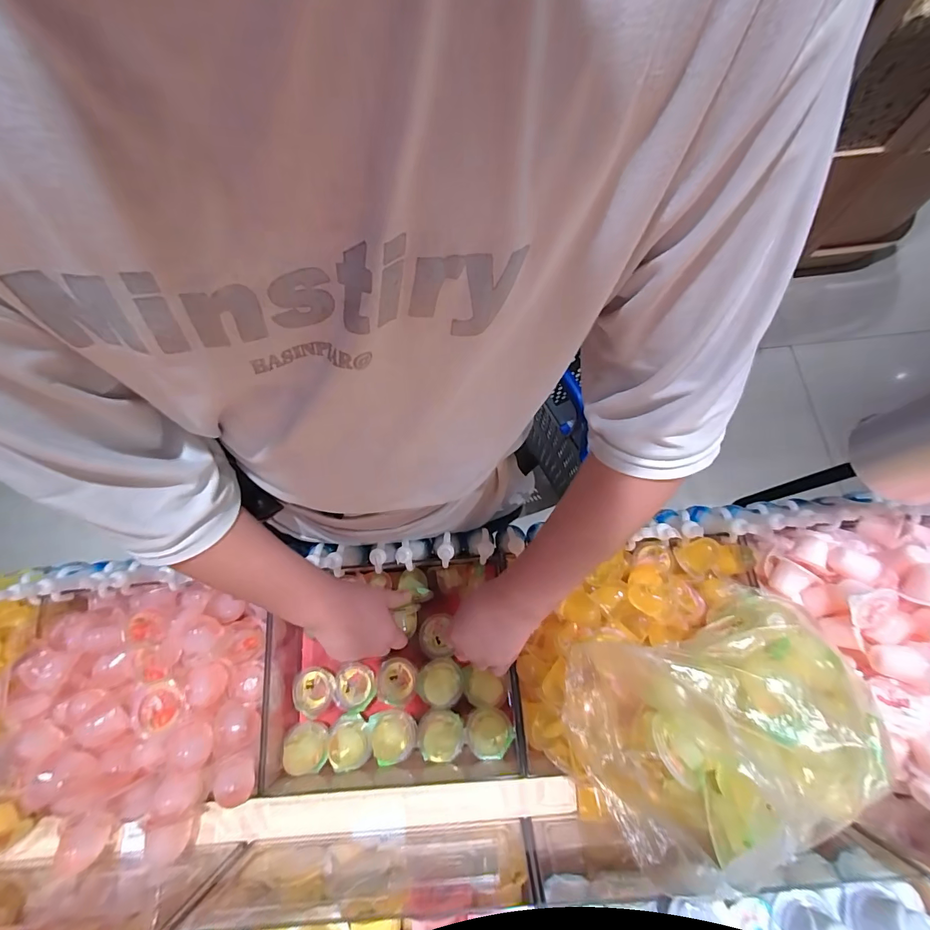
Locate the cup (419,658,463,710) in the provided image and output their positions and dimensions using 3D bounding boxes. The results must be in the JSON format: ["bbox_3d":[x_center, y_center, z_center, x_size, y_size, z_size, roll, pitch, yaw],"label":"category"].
[{"bbox_3d":[-0.032,0.284,0.530,0.055,0.043,0.057,-1,73,2],"label":"cup"}]

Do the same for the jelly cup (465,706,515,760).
[{"bbox_3d":[0.031,0.328,0.504,0.057,0.037,0.048,1,73,3],"label":"jelly cup"}]

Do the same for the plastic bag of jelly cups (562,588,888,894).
[{"bbox_3d":[0.222,0.234,0.369,0.225,0.136,0.170,-14,73,-2],"label":"plastic bag of jelly cups"}]

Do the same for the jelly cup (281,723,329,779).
[{"bbox_3d":[-0.200,0.362,0.516,0.056,0.041,0.056,-1,73,2],"label":"jelly cup"}]

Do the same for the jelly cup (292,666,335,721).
[{"bbox_3d":[-0.202,0.302,0.556,0.056,0.034,0.060,-1,73,2],"label":"jelly cup"}]

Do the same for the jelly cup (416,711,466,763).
[{"bbox_3d":[-0.031,0.338,0.510,0.058,0.038,0.053,-1,73,2],"label":"jelly cup"}]

